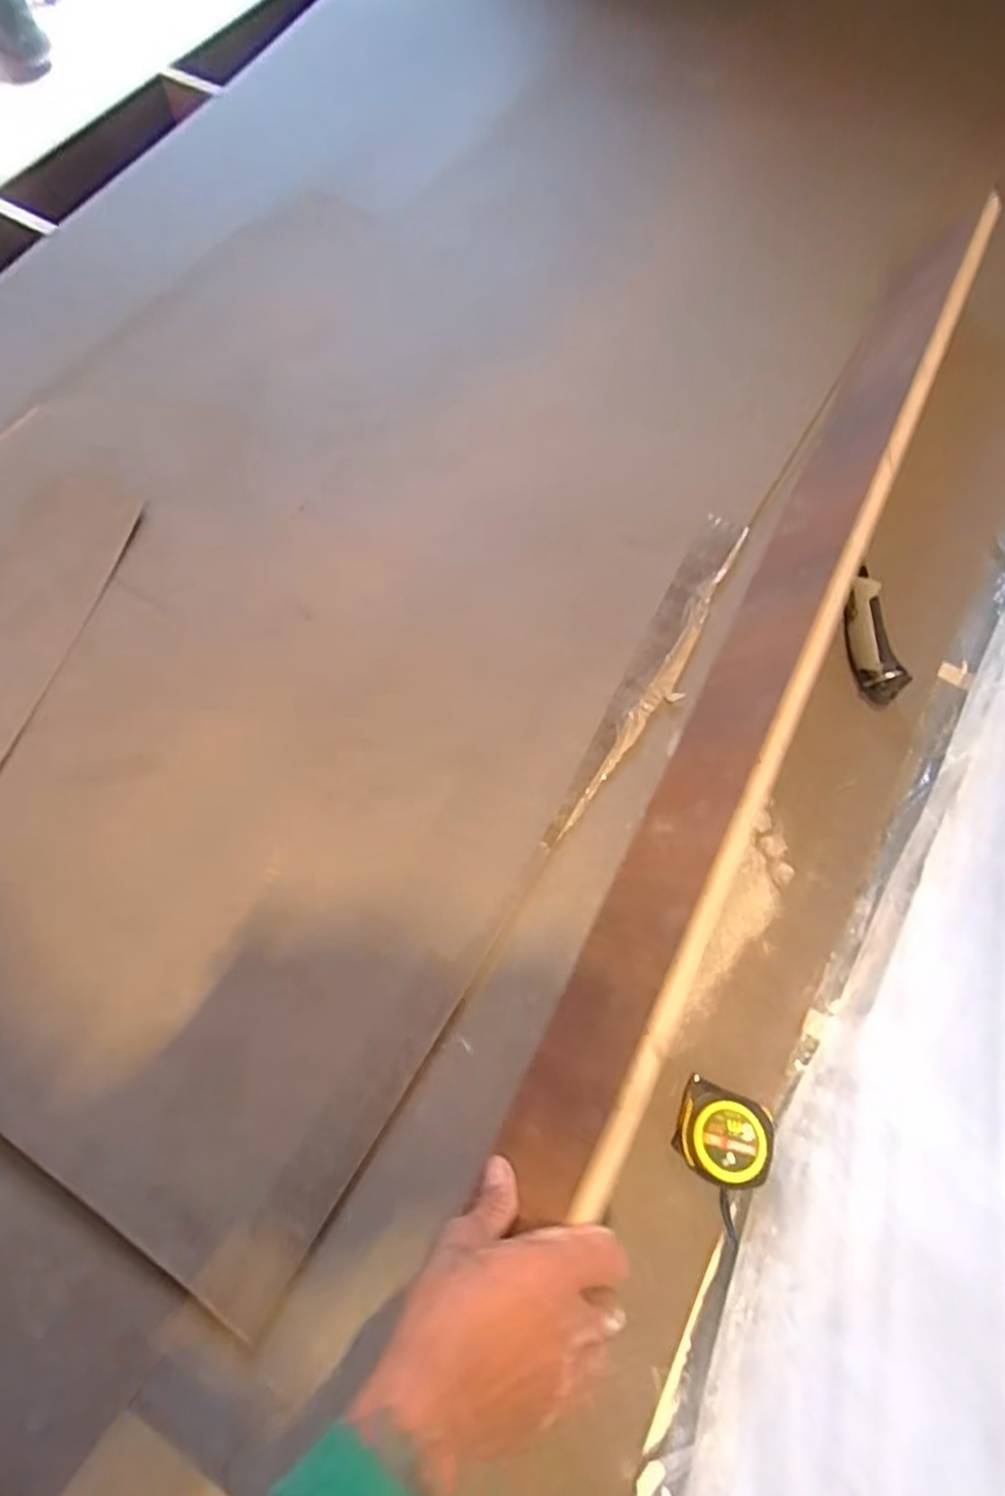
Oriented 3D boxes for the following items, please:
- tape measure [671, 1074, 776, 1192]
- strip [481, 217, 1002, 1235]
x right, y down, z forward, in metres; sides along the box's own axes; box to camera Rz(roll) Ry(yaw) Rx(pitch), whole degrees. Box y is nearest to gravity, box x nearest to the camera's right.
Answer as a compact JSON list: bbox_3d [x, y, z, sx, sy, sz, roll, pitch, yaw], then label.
[{"bbox_3d":[0.162,0.286,0.494,0.065,0.039,0.060,23,70,9],"label":"tape measure"},{"bbox_3d":[0.244,-0.114,0.597,0.022,0.120,0.966,36,71,-21],"label":"strip"}]

